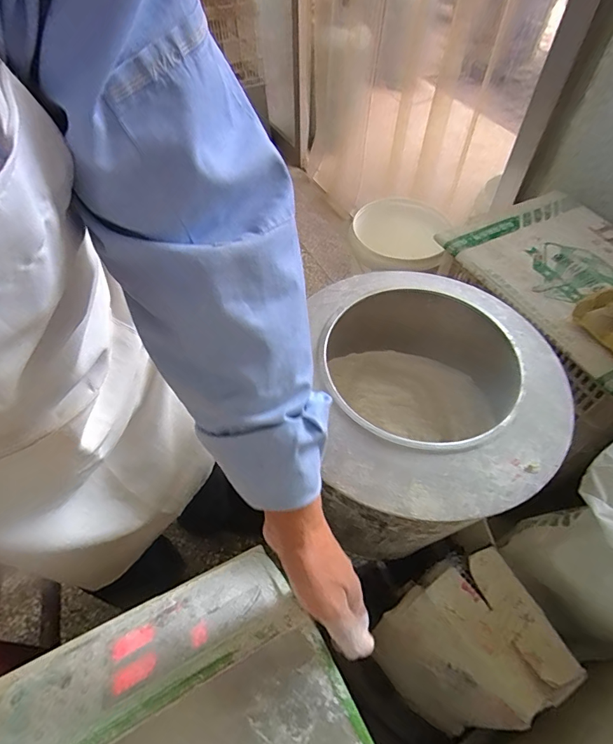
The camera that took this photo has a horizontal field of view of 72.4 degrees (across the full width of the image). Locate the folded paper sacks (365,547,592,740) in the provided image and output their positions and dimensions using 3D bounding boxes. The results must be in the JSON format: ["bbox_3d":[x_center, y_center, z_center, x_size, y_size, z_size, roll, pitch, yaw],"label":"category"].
[{"bbox_3d":[0.247,0.440,0.683,0.225,0.246,0.202,-24,59,-14],"label":"folded paper sacks"}]

